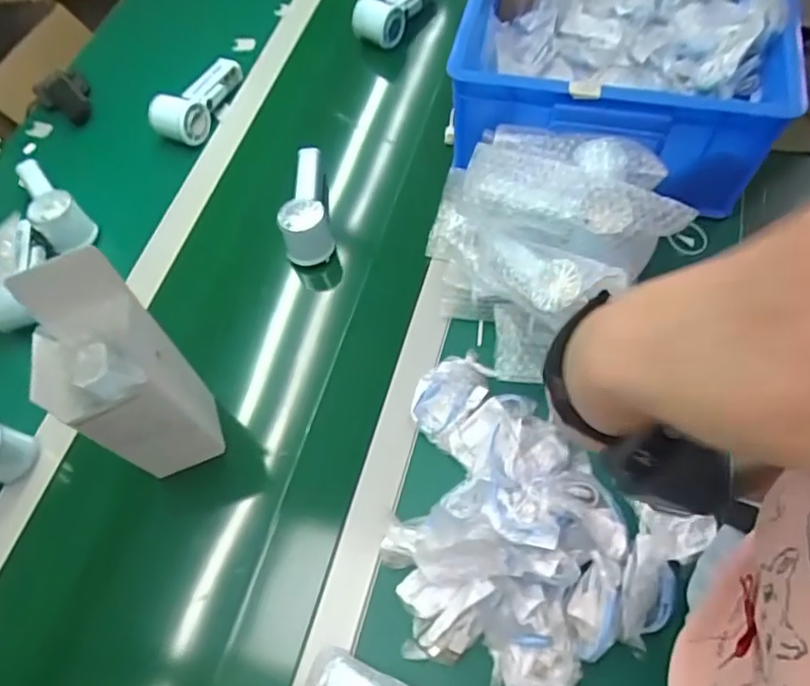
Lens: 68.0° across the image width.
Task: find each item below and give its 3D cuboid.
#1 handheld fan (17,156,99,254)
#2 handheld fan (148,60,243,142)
[{"bbox_3d":[-0.447,-0.172,0.746,0.138,0.058,0.057,39,71,21],"label":"handheld fan"},{"bbox_3d":[-0.284,-0.333,0.813,0.069,0.044,0.150,13,63,11],"label":"handheld fan"}]

